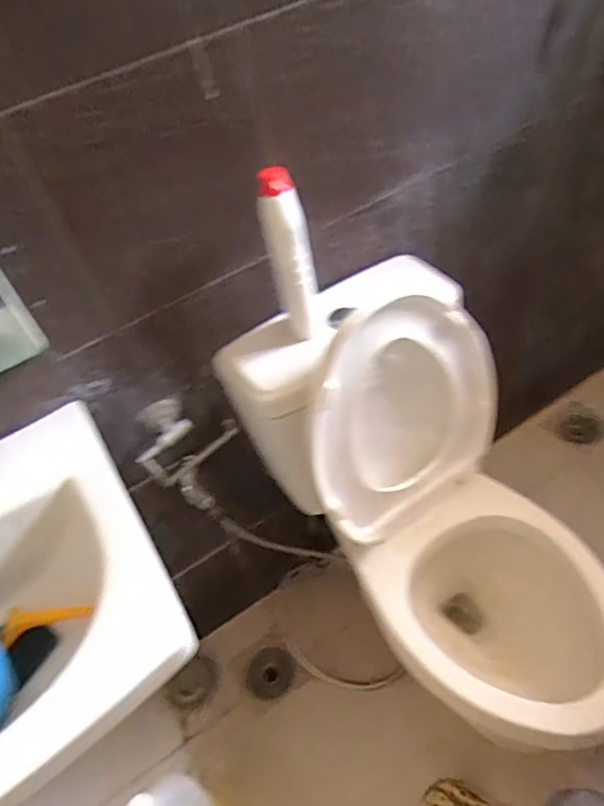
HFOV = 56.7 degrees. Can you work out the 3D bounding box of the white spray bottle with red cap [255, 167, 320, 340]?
[{"bbox_3d":[-0.015,-0.214,0.813,0.061,0.264,0.057,-9,46,6],"label":"white spray bottle with red cap"}]

